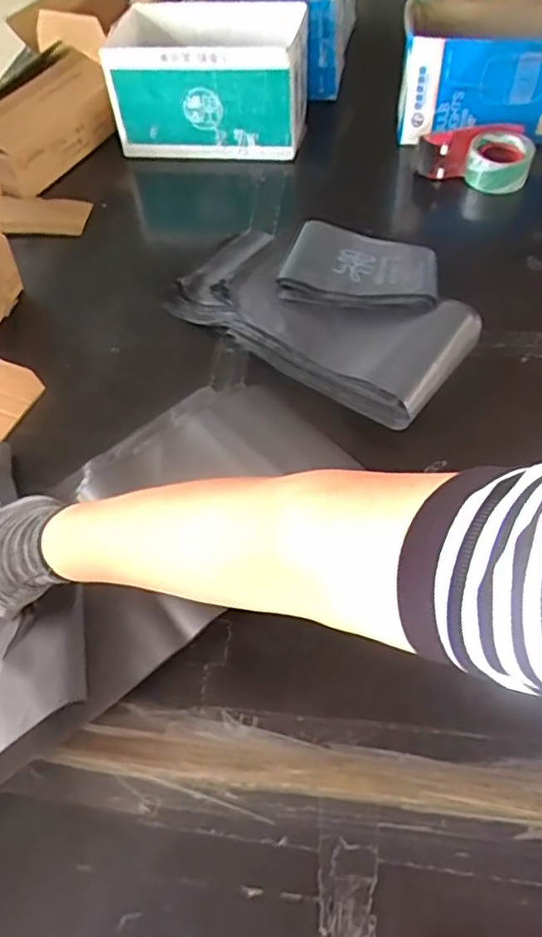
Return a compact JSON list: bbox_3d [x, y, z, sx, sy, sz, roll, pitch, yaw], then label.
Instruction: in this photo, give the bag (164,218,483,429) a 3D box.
[{"bbox_3d":[0.083,-0.233,0.796,0.387,0.054,0.283,31,63,24],"label":"bag"}]

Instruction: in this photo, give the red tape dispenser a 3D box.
[{"bbox_3d":[0.307,-0.473,0.958,0.172,0.061,0.095,9,56,11],"label":"red tape dispenser"}]

